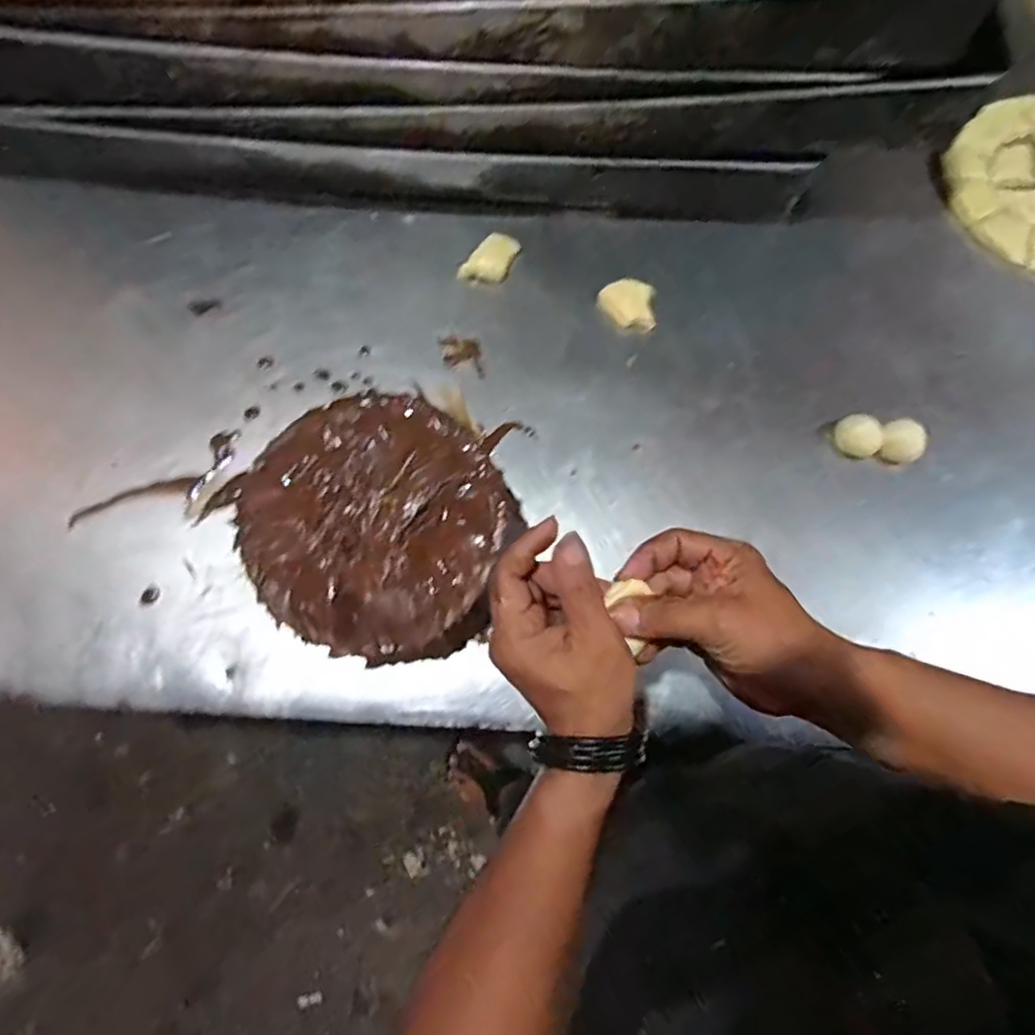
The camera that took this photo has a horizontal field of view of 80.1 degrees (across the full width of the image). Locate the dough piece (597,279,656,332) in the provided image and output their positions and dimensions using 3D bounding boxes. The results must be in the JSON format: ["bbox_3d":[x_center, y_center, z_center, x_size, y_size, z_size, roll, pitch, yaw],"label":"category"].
[{"bbox_3d":[0.098,-0.189,0.550,0.049,0.023,0.036,2,76,-1],"label":"dough piece"}]

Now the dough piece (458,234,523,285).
[{"bbox_3d":[-0.022,-0.235,0.565,0.038,0.013,0.058,34,77,7],"label":"dough piece"}]

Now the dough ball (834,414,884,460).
[{"bbox_3d":[0.288,-0.068,0.521,0.031,0.022,0.036,-35,80,-10],"label":"dough ball"}]

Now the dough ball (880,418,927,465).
[{"bbox_3d":[0.320,-0.062,0.520,0.033,0.032,0.036,0,76,-2],"label":"dough ball"}]

